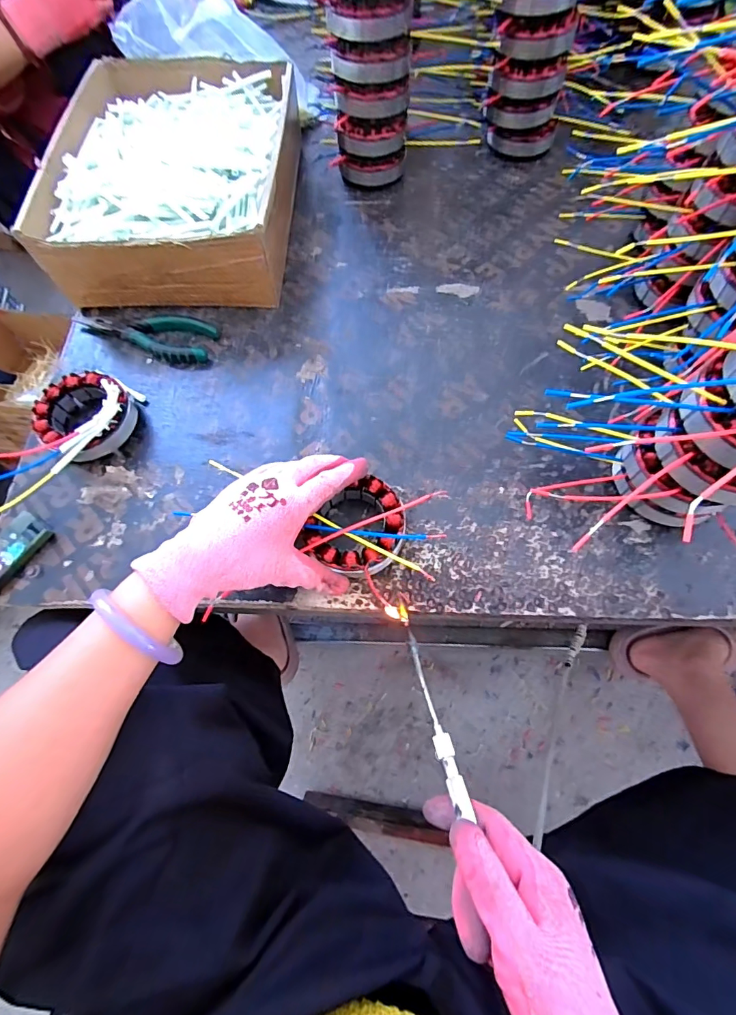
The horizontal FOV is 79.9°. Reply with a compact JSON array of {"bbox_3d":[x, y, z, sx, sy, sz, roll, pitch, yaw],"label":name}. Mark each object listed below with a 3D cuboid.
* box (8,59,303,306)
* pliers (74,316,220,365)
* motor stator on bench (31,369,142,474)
[{"bbox_3d":[-0.210,-0.390,0.514,0.243,0.098,0.347,-2,68,2],"label":"box"},{"bbox_3d":[-0.235,-0.188,0.473,0.144,0.015,0.053,15,70,9],"label":"pliers"},{"bbox_3d":[-0.270,-0.087,0.419,0.086,0.044,0.088,37,74,16],"label":"motor stator on bench"}]

